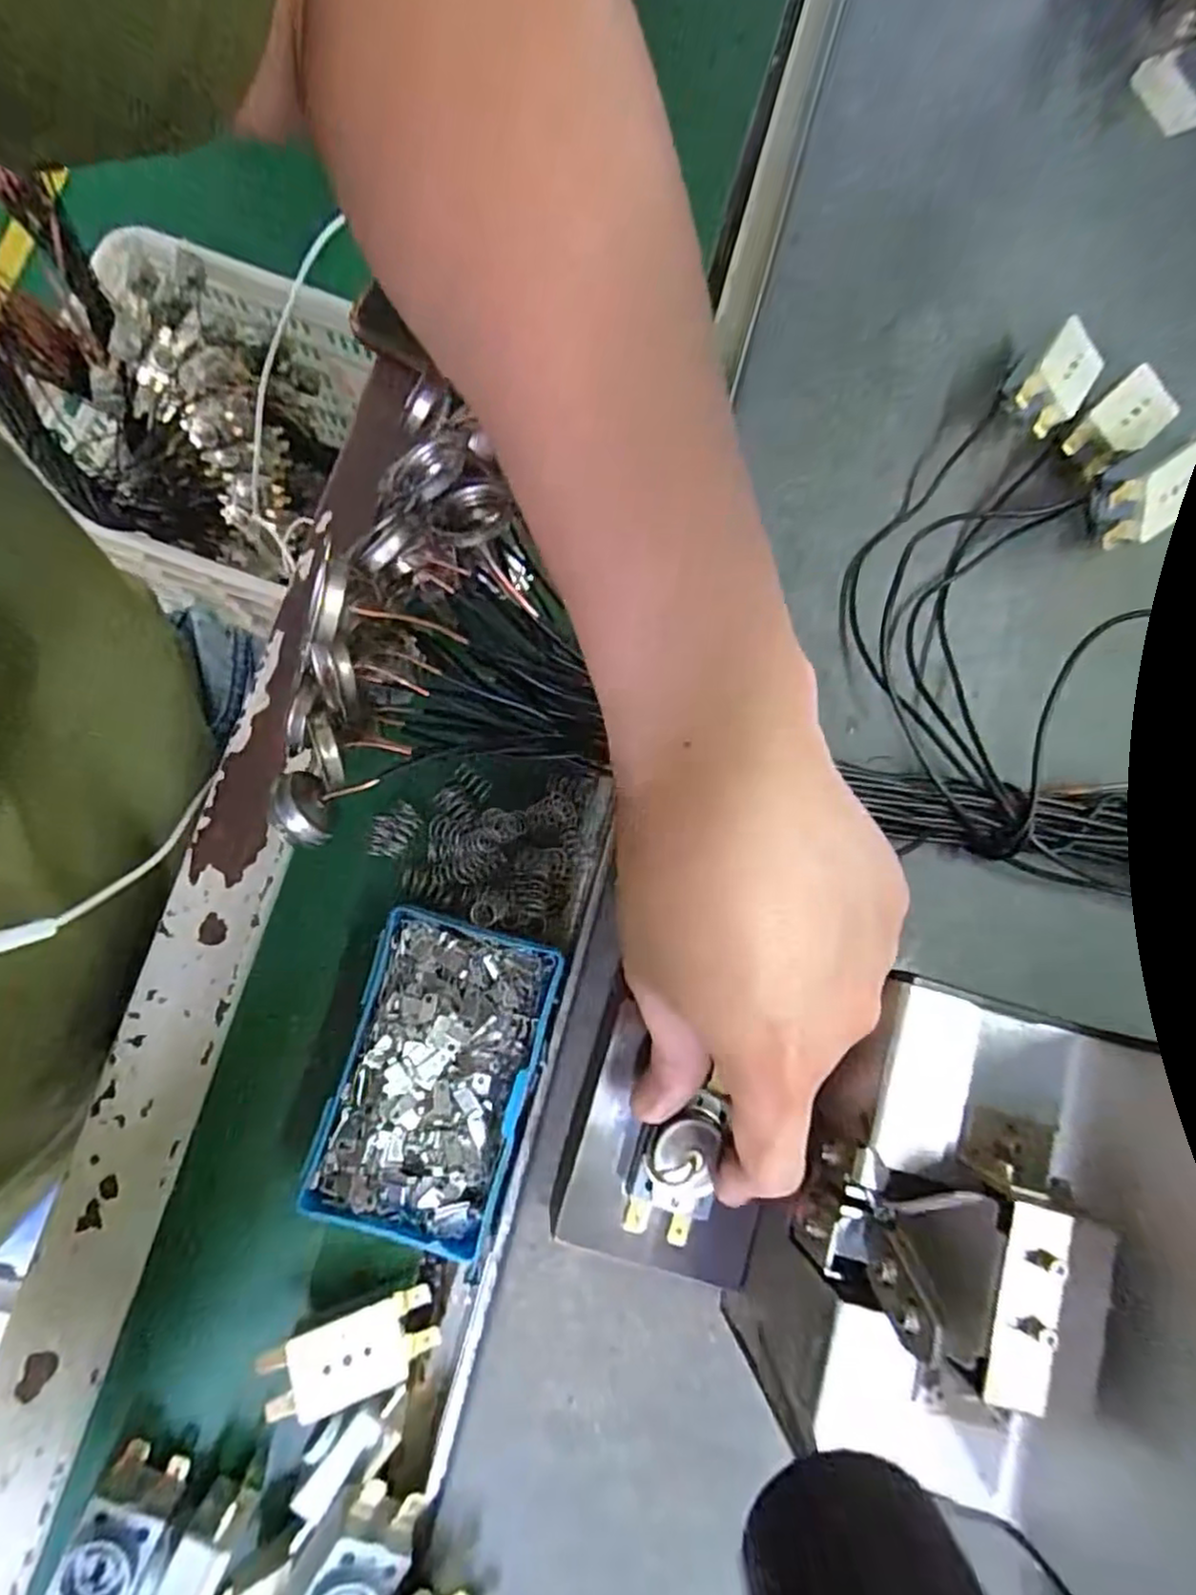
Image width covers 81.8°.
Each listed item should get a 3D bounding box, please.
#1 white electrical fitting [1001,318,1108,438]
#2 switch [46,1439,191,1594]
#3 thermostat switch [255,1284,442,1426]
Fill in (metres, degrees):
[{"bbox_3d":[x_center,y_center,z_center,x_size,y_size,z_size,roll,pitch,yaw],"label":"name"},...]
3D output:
[{"bbox_3d":[0.199,-0.184,0.303,0.031,0.016,0.048,43,79,-21],"label":"white electrical fitting"},{"bbox_3d":[-0.163,0.252,0.233,0.026,0.017,0.045,18,80,-2],"label":"switch"},{"bbox_3d":[-0.090,0.201,0.249,0.057,0.019,0.028,-14,83,-7],"label":"thermostat switch"}]

